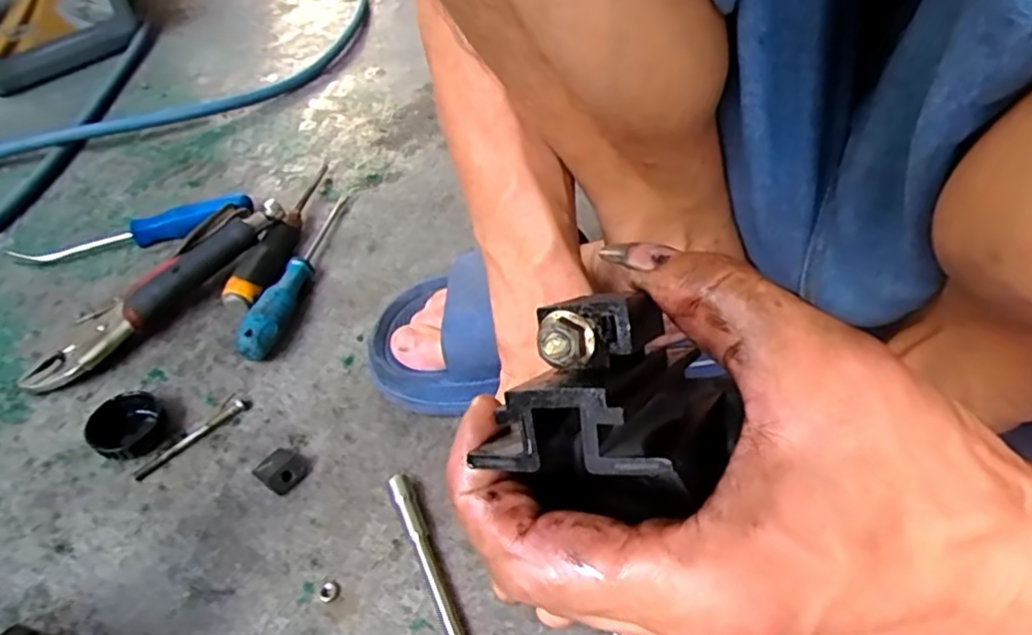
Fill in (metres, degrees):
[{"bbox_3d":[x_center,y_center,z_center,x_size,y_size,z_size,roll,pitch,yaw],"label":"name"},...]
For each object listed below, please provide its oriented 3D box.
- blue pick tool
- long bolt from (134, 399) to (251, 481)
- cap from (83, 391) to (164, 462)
[{"bbox_3d":[-0.334,-0.075,0.564,0.202,0.027,0.032,-13,47,-8],"label":"blue pick tool"},{"bbox_3d":[-0.212,0.079,0.424,0.009,0.006,0.078,34,57,31],"label":"long bolt"},{"bbox_3d":[-0.258,0.070,0.424,0.048,0.018,0.043,34,57,31],"label":"cap"}]

